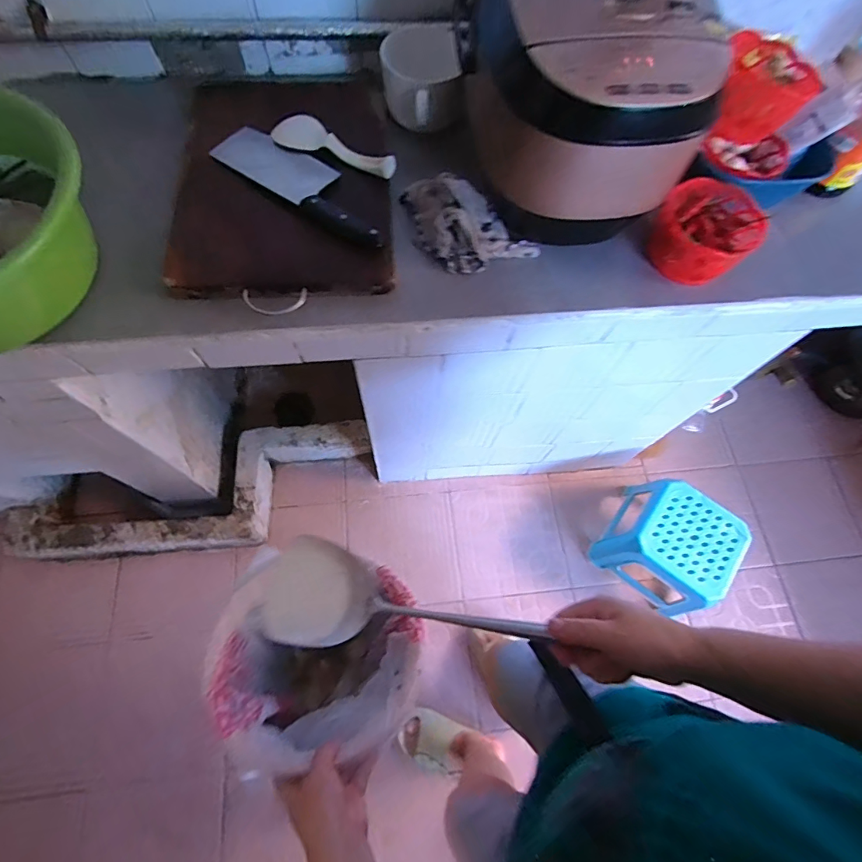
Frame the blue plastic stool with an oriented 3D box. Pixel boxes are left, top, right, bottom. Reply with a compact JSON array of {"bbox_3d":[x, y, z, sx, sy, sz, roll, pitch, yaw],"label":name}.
[{"bbox_3d":[0.611,0.292,1.163,0.255,0.228,0.261,39,72,13],"label":"blue plastic stool"}]

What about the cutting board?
[{"bbox_3d":[-0.203,-0.354,0.624,0.280,0.035,0.370,-4,68,-3],"label":"cutting board"}]

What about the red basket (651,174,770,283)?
[{"bbox_3d":[0.372,-0.269,0.615,0.125,0.088,0.112,36,72,12],"label":"red basket"}]

